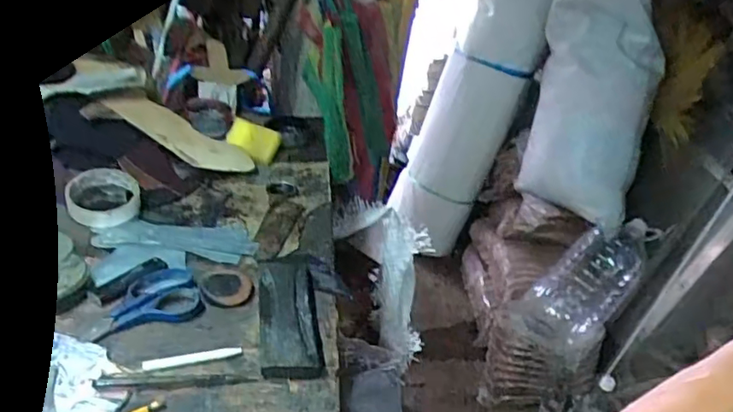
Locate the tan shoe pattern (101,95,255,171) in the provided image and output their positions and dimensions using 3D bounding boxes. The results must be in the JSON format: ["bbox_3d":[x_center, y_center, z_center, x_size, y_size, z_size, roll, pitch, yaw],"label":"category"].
[{"bbox_3d":[-0.276,-0.107,0.875,0.229,0.012,0.092,29,28,8],"label":"tan shoe pattern"}]

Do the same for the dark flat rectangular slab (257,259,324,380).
[{"bbox_3d":[-0.079,0.108,0.591,0.056,0.019,0.162,3,33,-14],"label":"dark flat rectangular slab"}]

